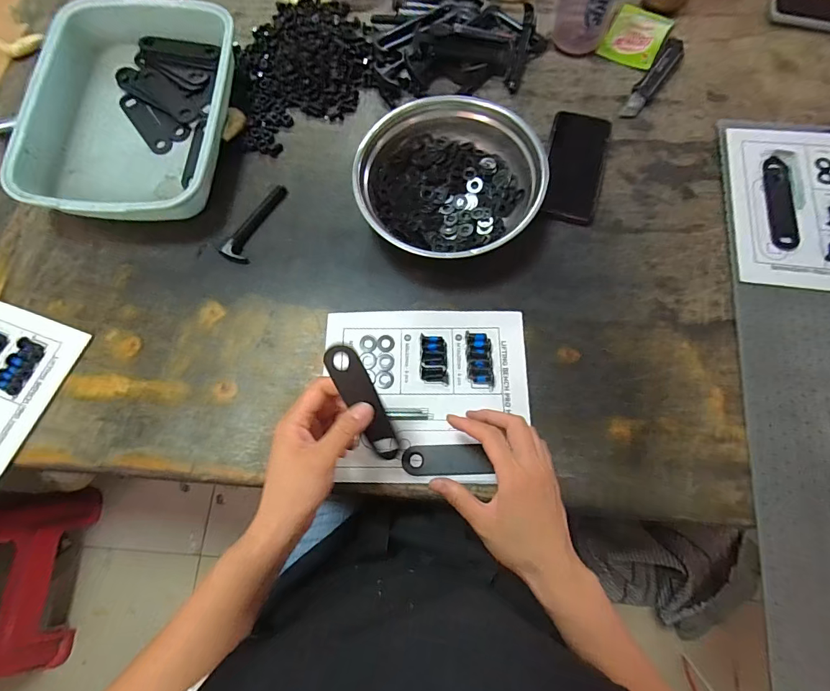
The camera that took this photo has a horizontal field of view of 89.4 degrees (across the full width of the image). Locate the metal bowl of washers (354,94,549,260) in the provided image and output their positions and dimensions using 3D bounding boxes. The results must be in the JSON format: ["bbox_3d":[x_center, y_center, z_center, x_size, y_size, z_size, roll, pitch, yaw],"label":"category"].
[{"bbox_3d":[0.039,-0.200,0.508,0.207,0.078,0.191,-1,72,2],"label":"metal bowl of washers"}]

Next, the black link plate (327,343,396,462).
[{"bbox_3d":[-0.041,0.049,0.354,0.027,0.008,0.112,-25,106,7],"label":"black link plate"}]

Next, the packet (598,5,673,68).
[{"bbox_3d":[0.327,-0.457,0.620,0.079,0.017,0.106,30,75,11],"label":"packet"}]

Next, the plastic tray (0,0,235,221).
[{"bbox_3d":[-0.358,-0.304,0.551,0.230,0.082,0.329,2,72,2],"label":"plastic tray"}]

